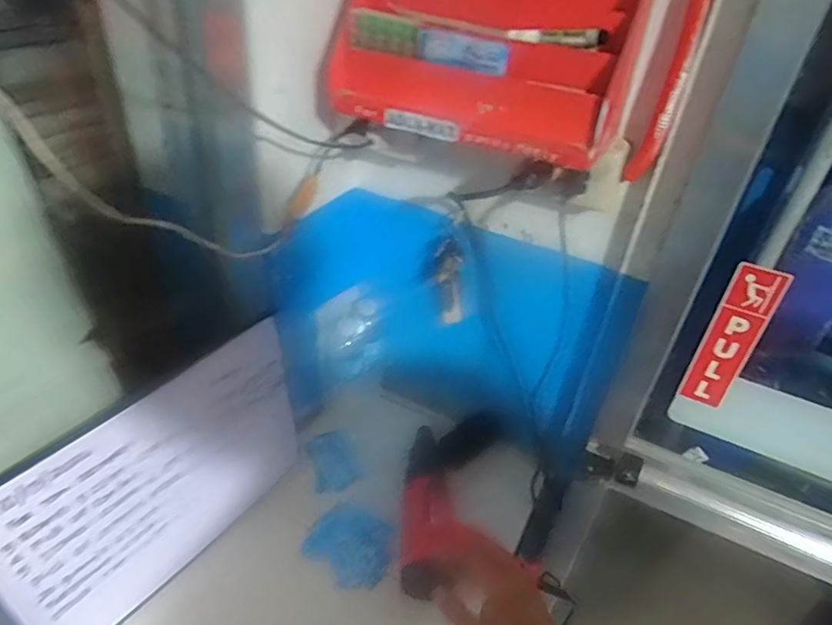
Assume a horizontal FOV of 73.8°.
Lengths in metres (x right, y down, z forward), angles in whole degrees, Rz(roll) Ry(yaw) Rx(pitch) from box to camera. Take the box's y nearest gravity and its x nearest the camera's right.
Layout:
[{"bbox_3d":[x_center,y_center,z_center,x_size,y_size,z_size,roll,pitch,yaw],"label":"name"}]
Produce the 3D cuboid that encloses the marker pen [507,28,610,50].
[{"bbox_3d":[0.136,-0.270,0.539,0.095,0.022,0.014,20,39,18],"label":"marker pen"}]

